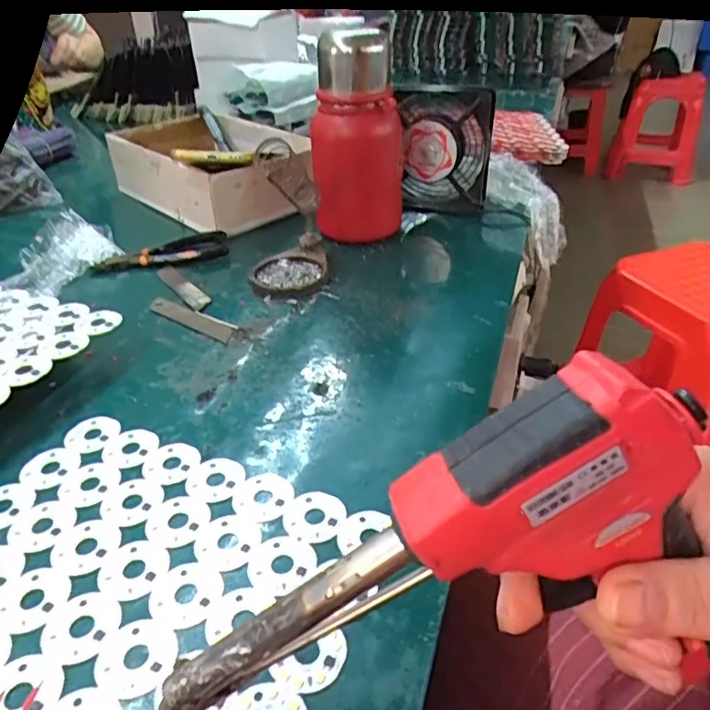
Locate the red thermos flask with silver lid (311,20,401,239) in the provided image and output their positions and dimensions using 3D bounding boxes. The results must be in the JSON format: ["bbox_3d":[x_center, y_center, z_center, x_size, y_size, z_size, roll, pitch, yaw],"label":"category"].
[{"bbox_3d":[0.003,-0.211,0.556,0.085,0.180,0.082,0,34,1],"label":"red thermos flask with silver lid"}]

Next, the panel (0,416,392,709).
[{"bbox_3d":[-0.114,0.114,0.244,0.207,0.006,0.205,14,37,21],"label":"panel"}]

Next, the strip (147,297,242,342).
[{"bbox_3d":[-0.133,-0.032,0.460,0.097,0.004,0.022,22,40,29],"label":"strip"}]

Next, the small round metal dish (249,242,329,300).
[{"bbox_3d":[-0.058,-0.074,0.506,0.067,0.014,0.081,-3,34,-3],"label":"small round metal dish"}]

